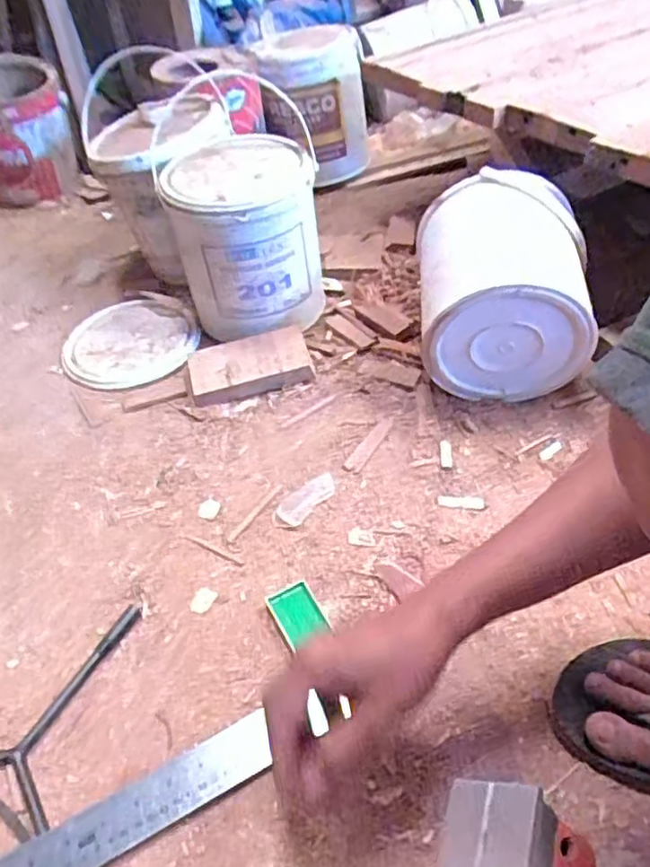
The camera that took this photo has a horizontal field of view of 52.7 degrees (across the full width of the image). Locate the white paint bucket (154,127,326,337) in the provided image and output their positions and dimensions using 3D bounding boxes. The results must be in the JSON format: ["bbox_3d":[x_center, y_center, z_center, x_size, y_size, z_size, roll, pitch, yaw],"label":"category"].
[{"bbox_3d":[-0.096,-0.231,0.798,0.157,0.204,0.157,-3,46,4],"label":"white paint bucket"}]

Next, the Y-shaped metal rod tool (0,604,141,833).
[{"bbox_3d":[-0.271,0.253,0.507,0.219,0.009,0.238,-6,46,2],"label":"Y-shaped metal rod tool"}]

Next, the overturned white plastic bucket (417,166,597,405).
[{"bbox_3d":[0.193,-0.151,0.716,0.167,0.183,0.171,0,47,7],"label":"overturned white plastic bucket"}]

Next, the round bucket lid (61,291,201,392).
[{"bbox_3d":[-0.251,-0.121,0.848,0.172,0.013,0.169,-3,46,4],"label":"round bucket lid"}]

